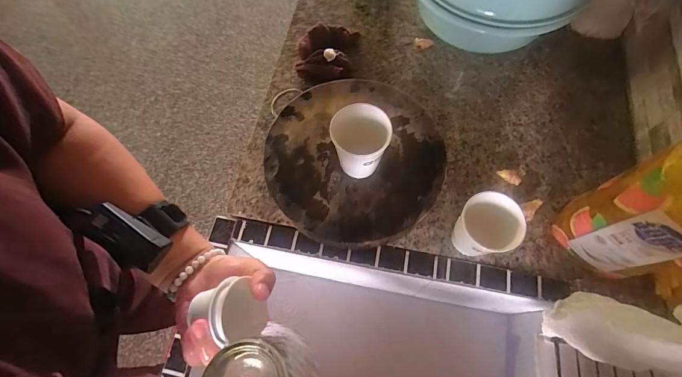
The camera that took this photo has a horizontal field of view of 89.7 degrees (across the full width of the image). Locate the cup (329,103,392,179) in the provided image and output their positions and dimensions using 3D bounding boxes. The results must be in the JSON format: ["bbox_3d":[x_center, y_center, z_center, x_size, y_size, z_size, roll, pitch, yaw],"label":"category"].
[{"bbox_3d":[0.026,-0.054,0.452,0.072,0.097,0.068,0,69,1],"label":"cup"}]

